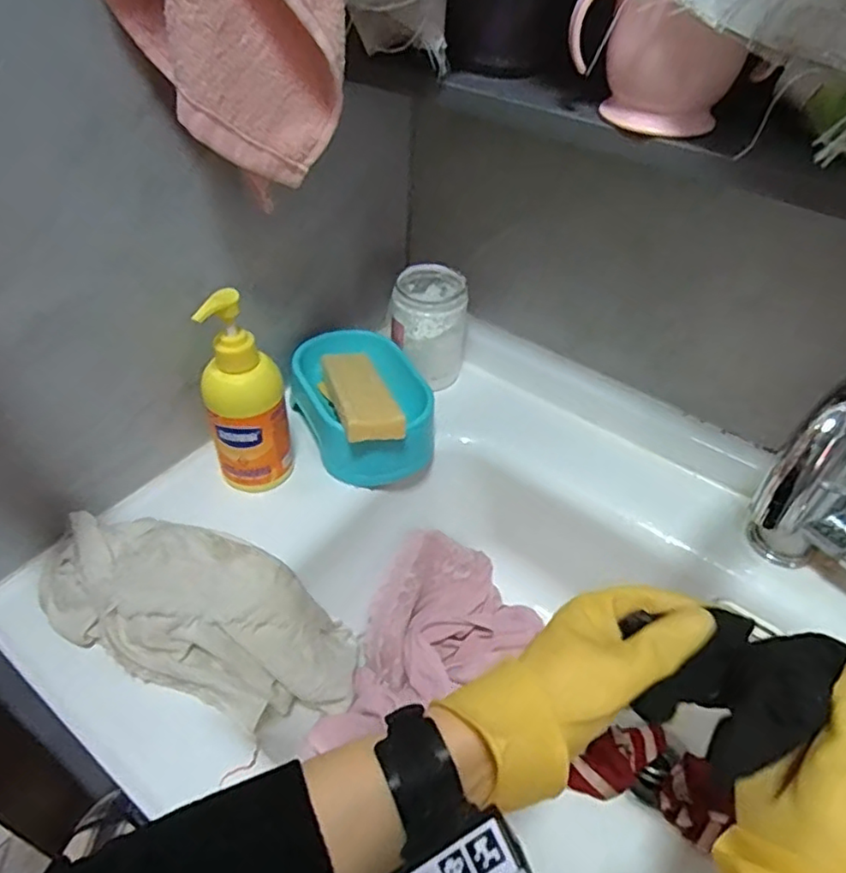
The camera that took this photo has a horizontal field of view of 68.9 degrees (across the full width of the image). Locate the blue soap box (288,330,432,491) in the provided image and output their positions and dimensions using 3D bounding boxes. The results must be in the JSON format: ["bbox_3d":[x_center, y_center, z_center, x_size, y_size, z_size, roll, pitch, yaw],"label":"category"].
[{"bbox_3d":[-0.058,-0.033,0.564,0.111,0.079,0.158,-19,49,-22],"label":"blue soap box"}]

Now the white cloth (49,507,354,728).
[{"bbox_3d":[-0.149,0.136,0.450,0.245,0.072,0.120,29,43,-15],"label":"white cloth"}]

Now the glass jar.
[{"bbox_3d":[0.003,-0.111,0.617,0.080,0.094,0.076,2,45,-2],"label":"glass jar"}]

